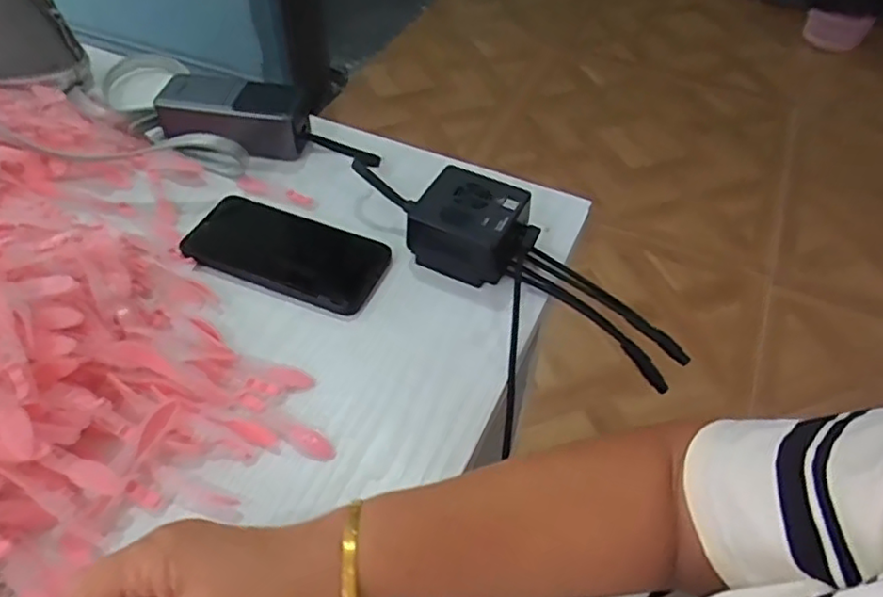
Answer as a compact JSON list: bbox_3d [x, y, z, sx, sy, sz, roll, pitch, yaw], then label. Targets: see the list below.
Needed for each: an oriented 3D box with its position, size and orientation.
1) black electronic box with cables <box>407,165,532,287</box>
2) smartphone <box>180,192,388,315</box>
[{"bbox_3d":[0.021,-0.060,0.509,0.081,0.049,0.073,19,51,12],"label":"black electronic box with cables"},{"bbox_3d":[-0.122,-0.040,0.512,0.154,0.013,0.076,18,51,11],"label":"smartphone"}]

